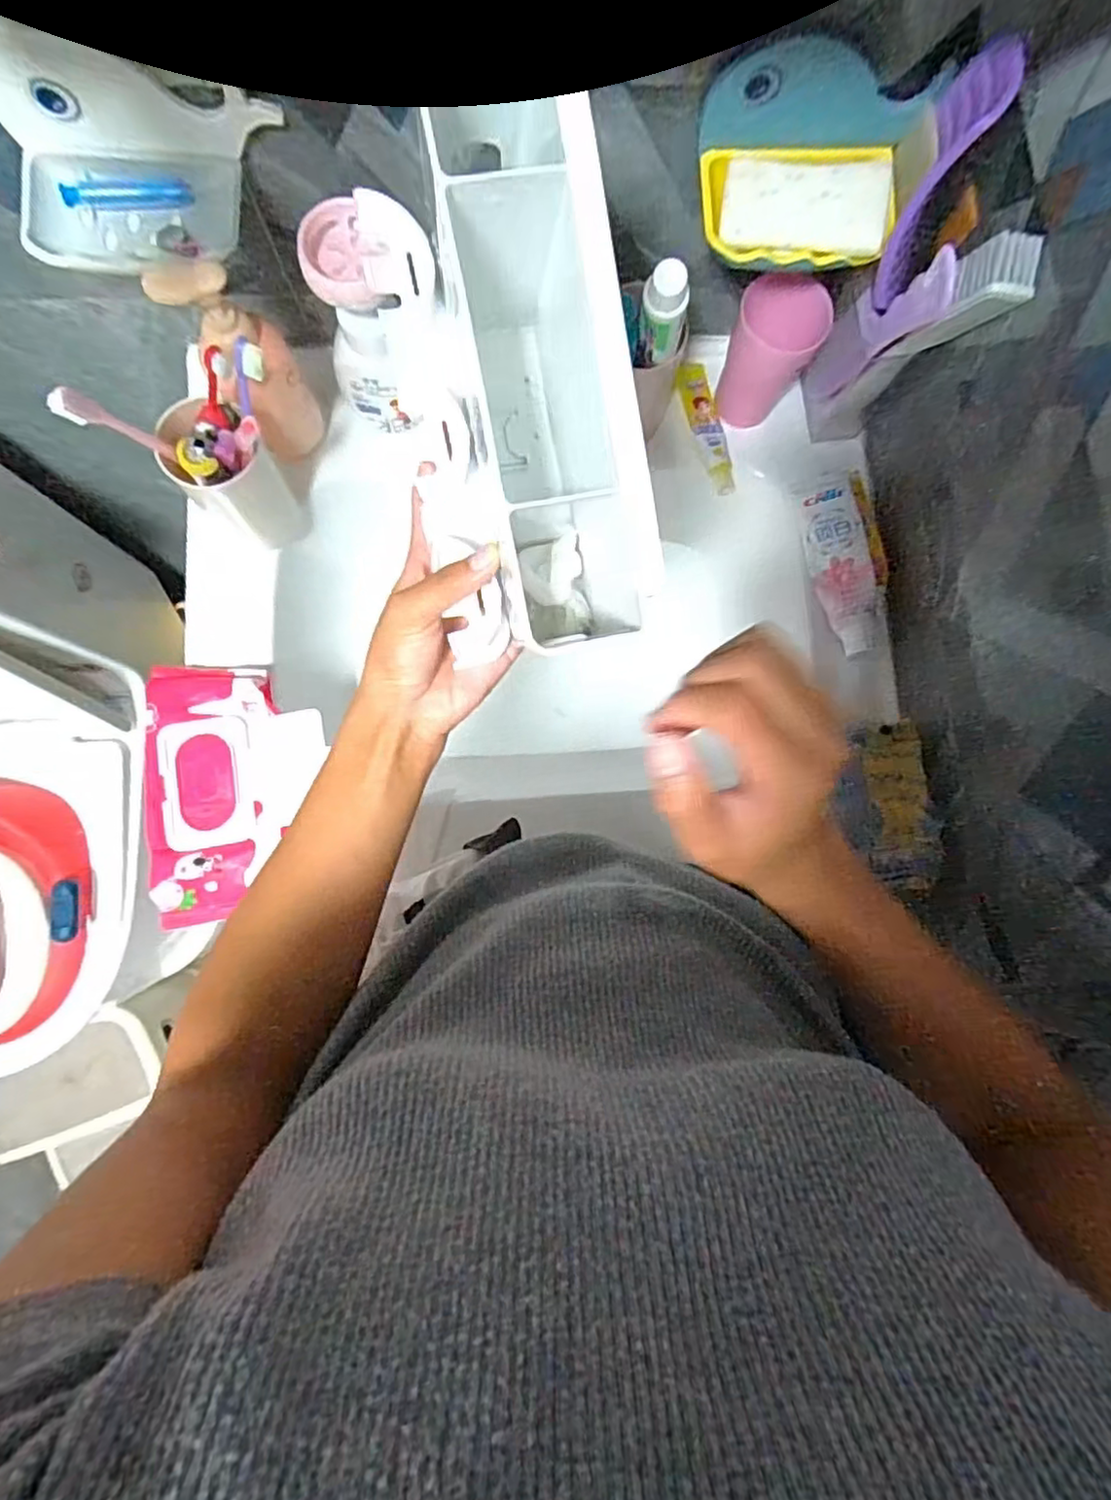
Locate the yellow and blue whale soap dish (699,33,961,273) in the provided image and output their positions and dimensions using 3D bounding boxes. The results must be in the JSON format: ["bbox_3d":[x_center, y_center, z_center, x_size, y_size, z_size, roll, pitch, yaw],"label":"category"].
[{"bbox_3d":[0.170,-0.369,0.413,0.147,0.065,0.088,-2,82,-3],"label":"yellow and blue whale soap dish"}]

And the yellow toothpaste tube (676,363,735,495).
[{"bbox_3d":[0.137,-0.297,0.601,0.034,0.026,0.129,-16,83,-5],"label":"yellow toothpaste tube"}]

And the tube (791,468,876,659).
[{"bbox_3d":[0.250,-0.166,0.577,0.048,0.024,0.172,-7,82,-4],"label":"tube"}]

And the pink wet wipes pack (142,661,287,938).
[{"bbox_3d":[-0.260,0.029,0.499,0.093,0.033,0.194,-7,82,-4],"label":"pink wet wipes pack"}]

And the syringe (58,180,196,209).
[{"bbox_3d":[-0.272,-0.357,0.420,0.075,0.015,0.012,-13,82,-5],"label":"syringe"}]

